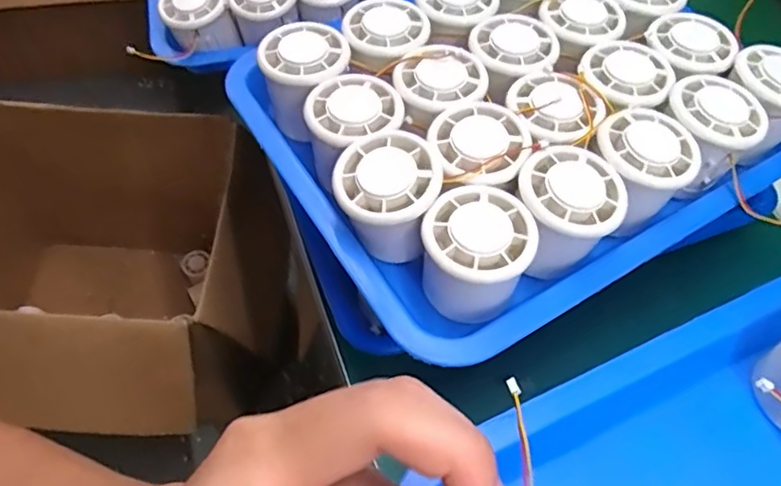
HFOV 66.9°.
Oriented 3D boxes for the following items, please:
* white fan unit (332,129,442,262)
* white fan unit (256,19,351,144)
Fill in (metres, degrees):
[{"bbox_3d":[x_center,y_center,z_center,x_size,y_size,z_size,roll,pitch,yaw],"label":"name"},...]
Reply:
[{"bbox_3d":[-0.002,-0.025,0.327,0.053,0.052,0.055,2,56,-2],"label":"white fan unit"},{"bbox_3d":[-0.057,-0.100,0.391,0.057,0.064,0.066,28,58,15],"label":"white fan unit"}]

